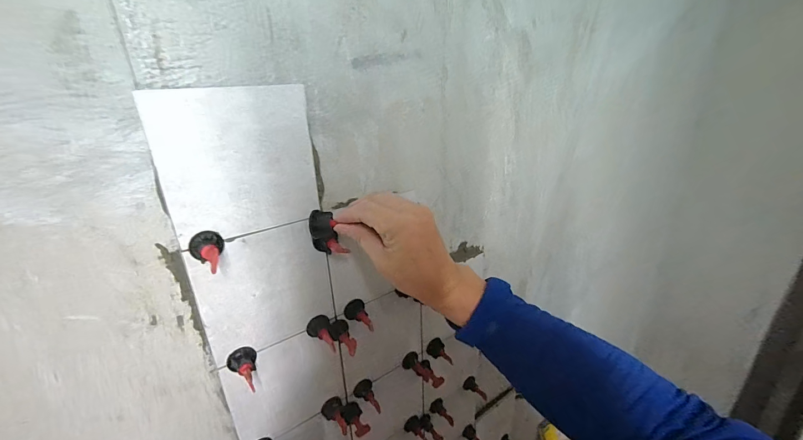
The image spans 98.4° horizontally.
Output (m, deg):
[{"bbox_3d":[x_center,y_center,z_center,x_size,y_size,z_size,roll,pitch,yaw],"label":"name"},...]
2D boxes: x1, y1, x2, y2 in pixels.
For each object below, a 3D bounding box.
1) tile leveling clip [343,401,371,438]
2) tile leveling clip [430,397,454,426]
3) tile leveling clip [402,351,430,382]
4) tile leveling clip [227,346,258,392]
[{"bbox_3d":[-0.069,0.299,0.524,0.024,0.030,0.055,-15,25,-28],"label":"tile leveling clip"},{"bbox_3d":[0.077,0.374,0.666,0.030,0.026,0.052,-12,24,-23],"label":"tile leveling clip"},{"bbox_3d":[0.027,0.249,0.584,0.026,0.025,0.051,-21,43,-38],"label":"tile leveling clip"},{"bbox_3d":[-0.178,0.172,0.394,0.031,0.029,0.049,-15,25,-28],"label":"tile leveling clip"}]

